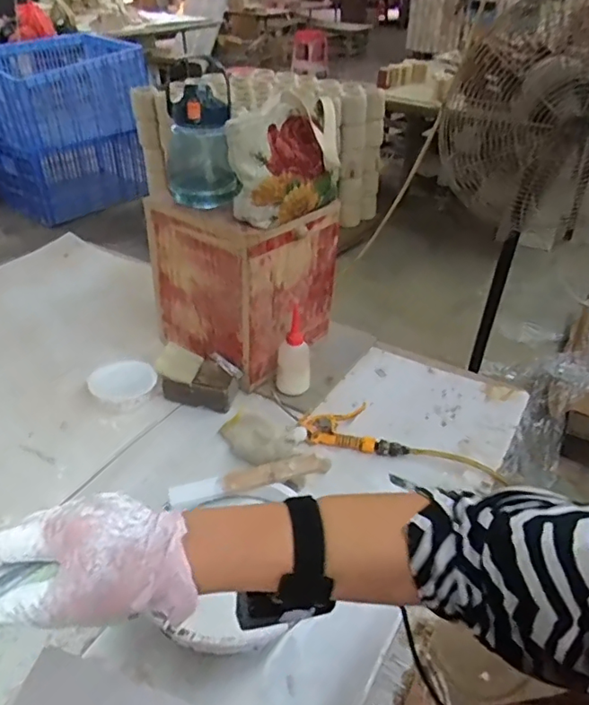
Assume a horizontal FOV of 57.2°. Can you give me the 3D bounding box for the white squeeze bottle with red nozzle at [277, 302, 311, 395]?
[{"bbox_3d":[0.000,0.003,0.961,0.055,0.139,0.052,-29,48,-33],"label":"white squeeze bottle with red nozzle"}]

